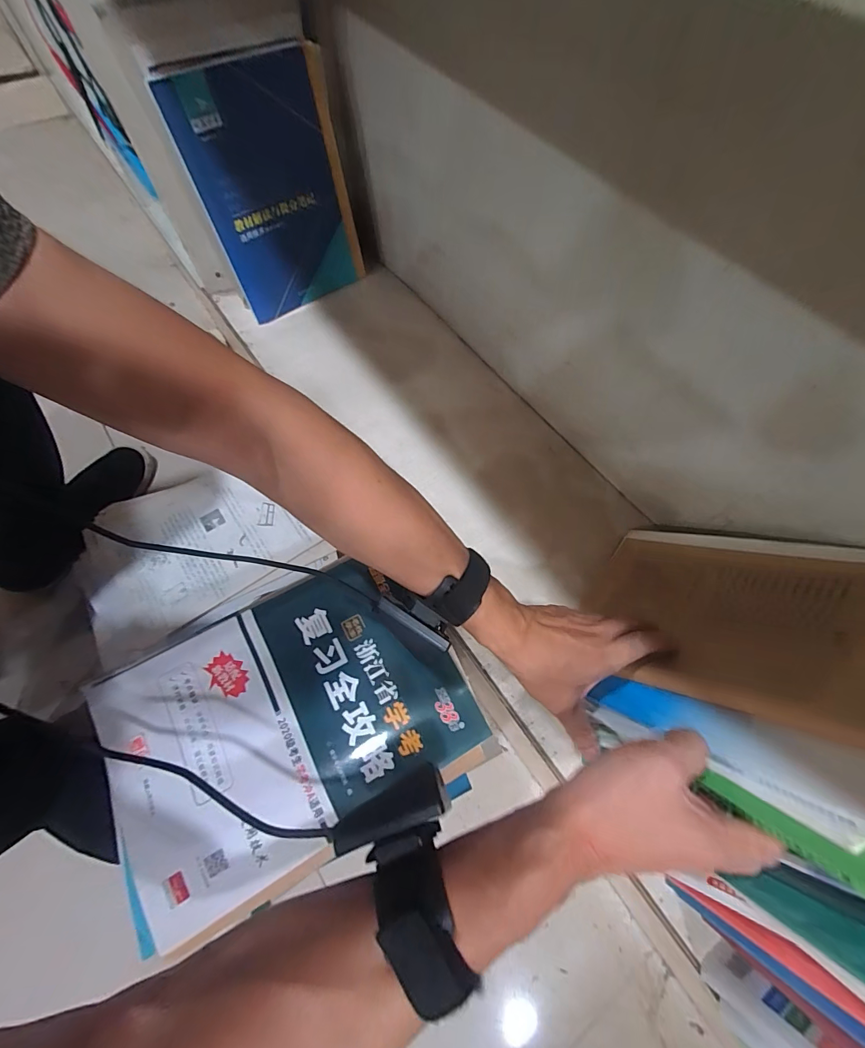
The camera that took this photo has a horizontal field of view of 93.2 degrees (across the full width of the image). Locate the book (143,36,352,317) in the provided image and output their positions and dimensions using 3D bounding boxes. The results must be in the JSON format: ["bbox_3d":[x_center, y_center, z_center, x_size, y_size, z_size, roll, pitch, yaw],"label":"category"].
[{"bbox_3d":[-0.233,-0.477,0.606,0.197,0.283,0.014,-34,57,-18],"label":"book"}]

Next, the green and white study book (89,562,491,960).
[{"bbox_3d":[-0.123,0.169,0.362,0.288,0.017,0.202,-25,69,-13],"label":"green and white study book"}]

